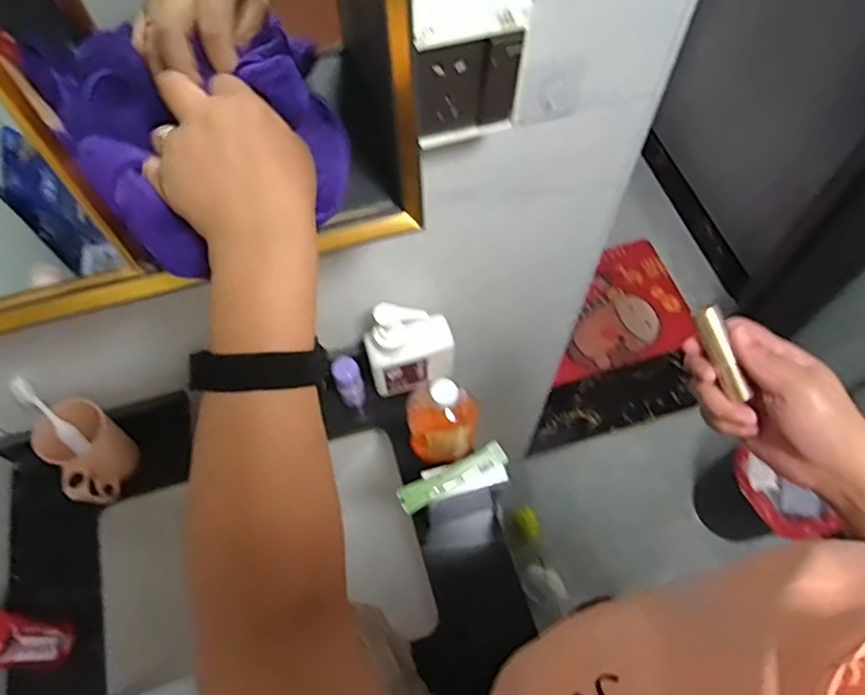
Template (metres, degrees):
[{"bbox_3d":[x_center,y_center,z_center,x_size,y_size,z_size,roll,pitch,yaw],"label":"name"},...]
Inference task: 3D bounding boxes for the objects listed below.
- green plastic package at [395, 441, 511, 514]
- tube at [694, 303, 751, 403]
[{"bbox_3d":[0.021,0.135,0.622,0.119,0.016,0.026,-26,64,-13],"label":"green plastic package"},{"bbox_3d":[0.215,0.003,0.443,0.012,0.016,0.072,-24,92,-11],"label":"tube"}]

